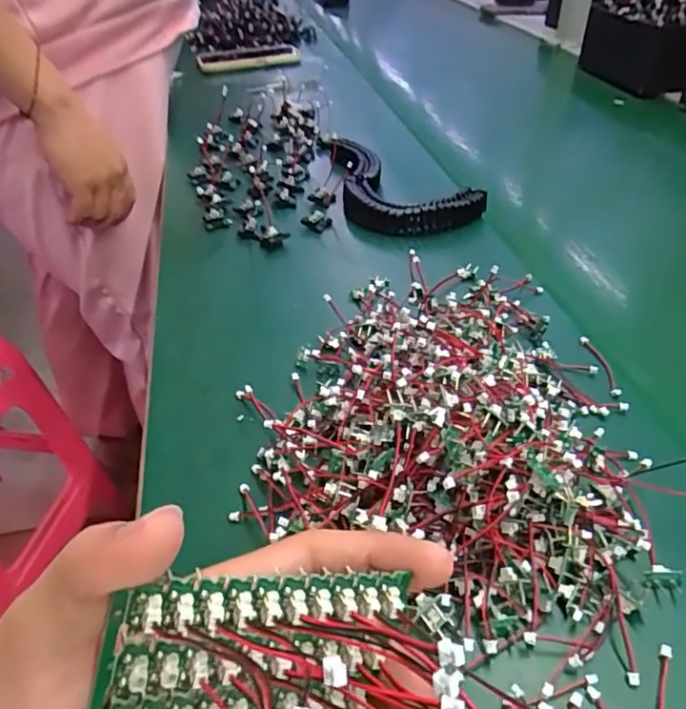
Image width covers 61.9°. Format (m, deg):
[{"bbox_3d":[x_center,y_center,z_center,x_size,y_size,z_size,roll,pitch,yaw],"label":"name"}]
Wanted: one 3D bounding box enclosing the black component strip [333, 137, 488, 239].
[{"bbox_3d":[0.030,-0.169,0.571,0.093,0.023,0.201,-27,46,-26],"label":"black component strip"}]

